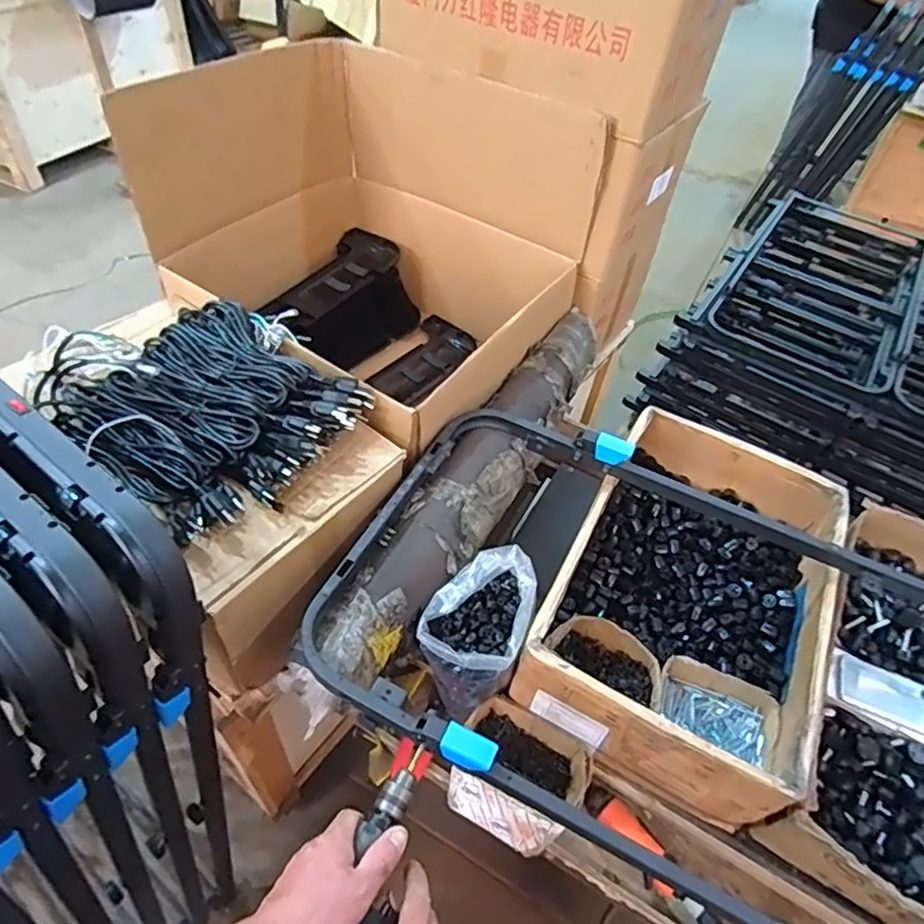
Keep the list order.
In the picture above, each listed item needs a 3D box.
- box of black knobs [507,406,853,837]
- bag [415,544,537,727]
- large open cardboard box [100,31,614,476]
[{"bbox_3d":[0.344,0.183,0.923,0.352,0.140,0.539,25,51,15],"label":"box of black knobs"},{"bbox_3d":[0.031,0.229,0.856,0.126,0.141,0.185,35,54,22],"label":"bag"},{"bbox_3d":[-0.176,-0.373,1.163,0.701,0.516,0.577,33,53,21],"label":"large open cardboard box"}]

